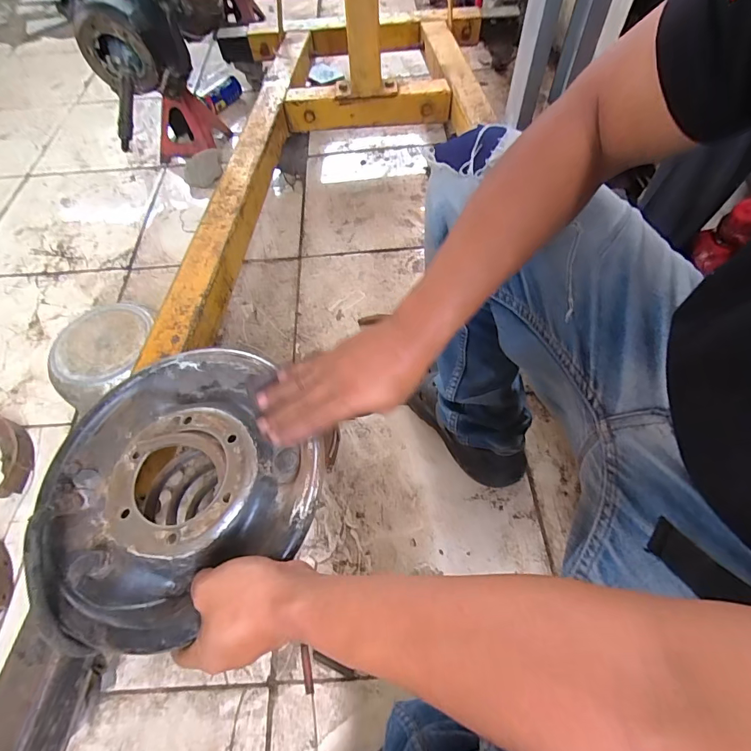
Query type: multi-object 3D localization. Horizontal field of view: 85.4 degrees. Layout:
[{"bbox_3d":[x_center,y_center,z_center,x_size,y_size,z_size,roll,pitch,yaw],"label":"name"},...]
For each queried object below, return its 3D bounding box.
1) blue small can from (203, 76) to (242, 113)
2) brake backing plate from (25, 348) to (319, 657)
[{"bbox_3d":[-0.490,-0.897,1.301,0.044,0.054,0.159,25,64,17],"label":"blue small can"},{"bbox_3d":[-0.187,0.091,0.375,0.236,0.051,0.245,0,60,0],"label":"brake backing plate"}]

